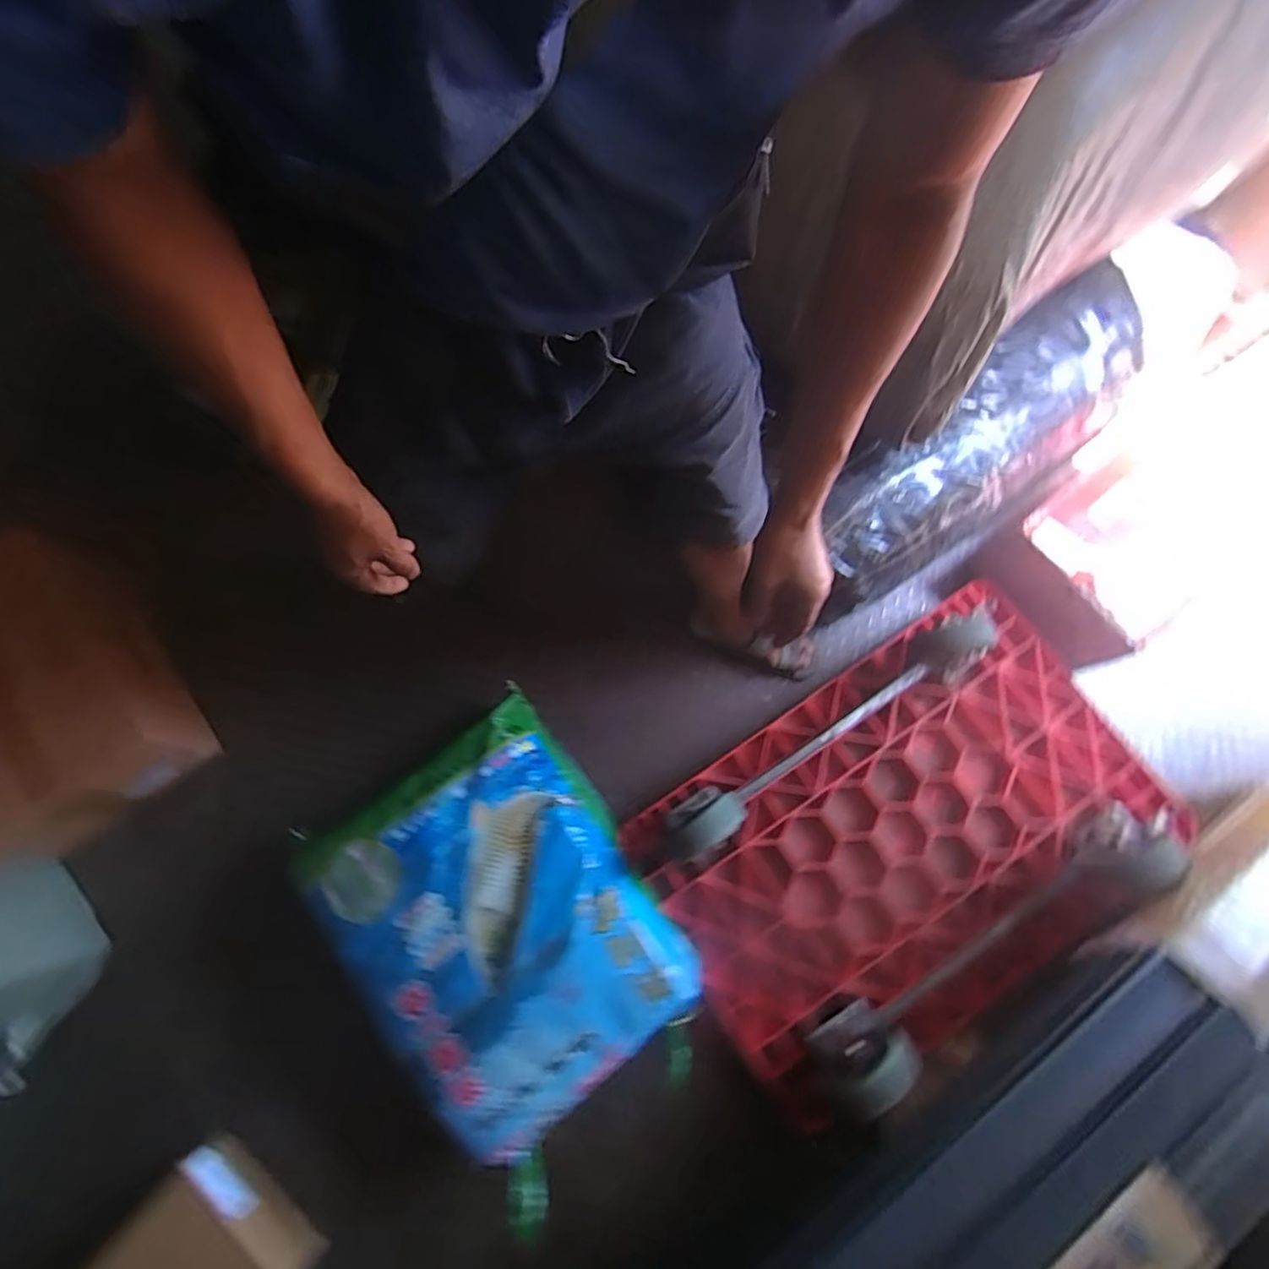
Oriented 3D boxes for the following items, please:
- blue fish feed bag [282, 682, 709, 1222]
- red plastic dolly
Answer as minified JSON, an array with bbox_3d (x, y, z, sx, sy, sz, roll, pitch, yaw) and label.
[{"bbox_3d":[-0.205,0.506,1.071,0.473,0.109,0.686,-38,78,-12],"label":"blue fish feed bag"},{"bbox_3d":[0.497,0.348,1.152,0.917,0.201,0.576,-32,77,-10],"label":"red plastic dolly"}]

